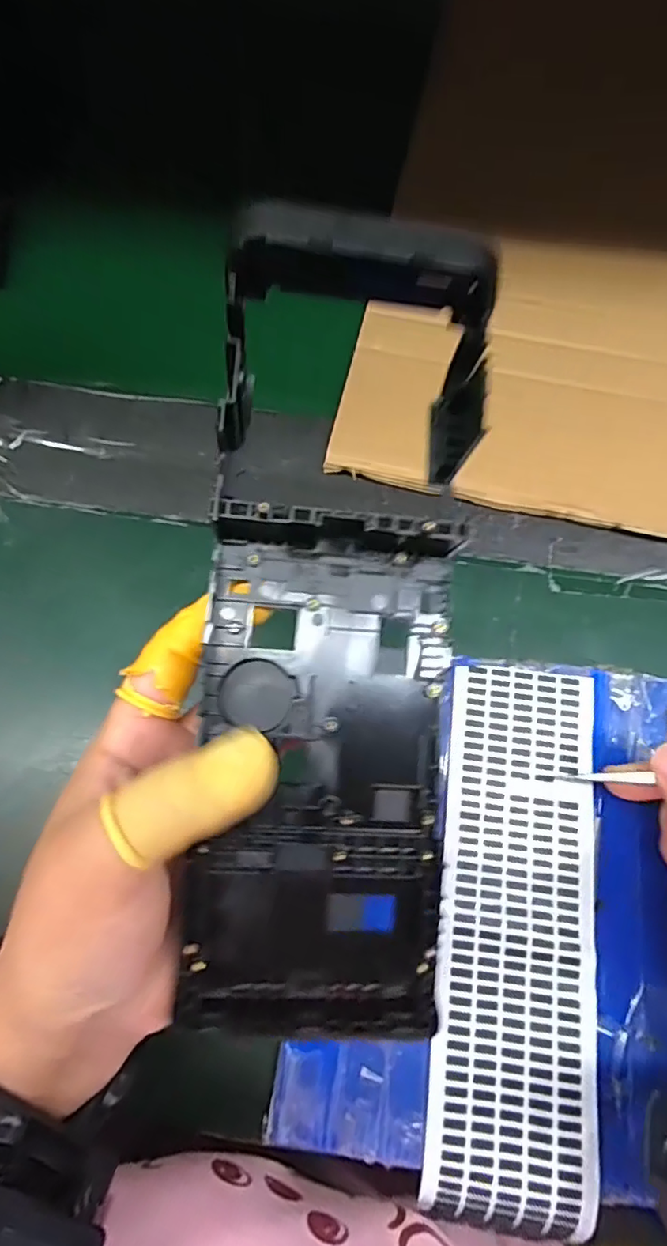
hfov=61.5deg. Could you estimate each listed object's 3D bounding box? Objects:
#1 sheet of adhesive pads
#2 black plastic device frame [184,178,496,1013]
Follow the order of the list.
[{"bbox_3d":[0.079,0.125,0.239,0.063,0.005,0.211,7,73,3],"label":"sheet of adhesive pads"},{"bbox_3d":[0.002,0.003,0.165,0.077,0.041,0.214,3,92,1],"label":"black plastic device frame"}]

